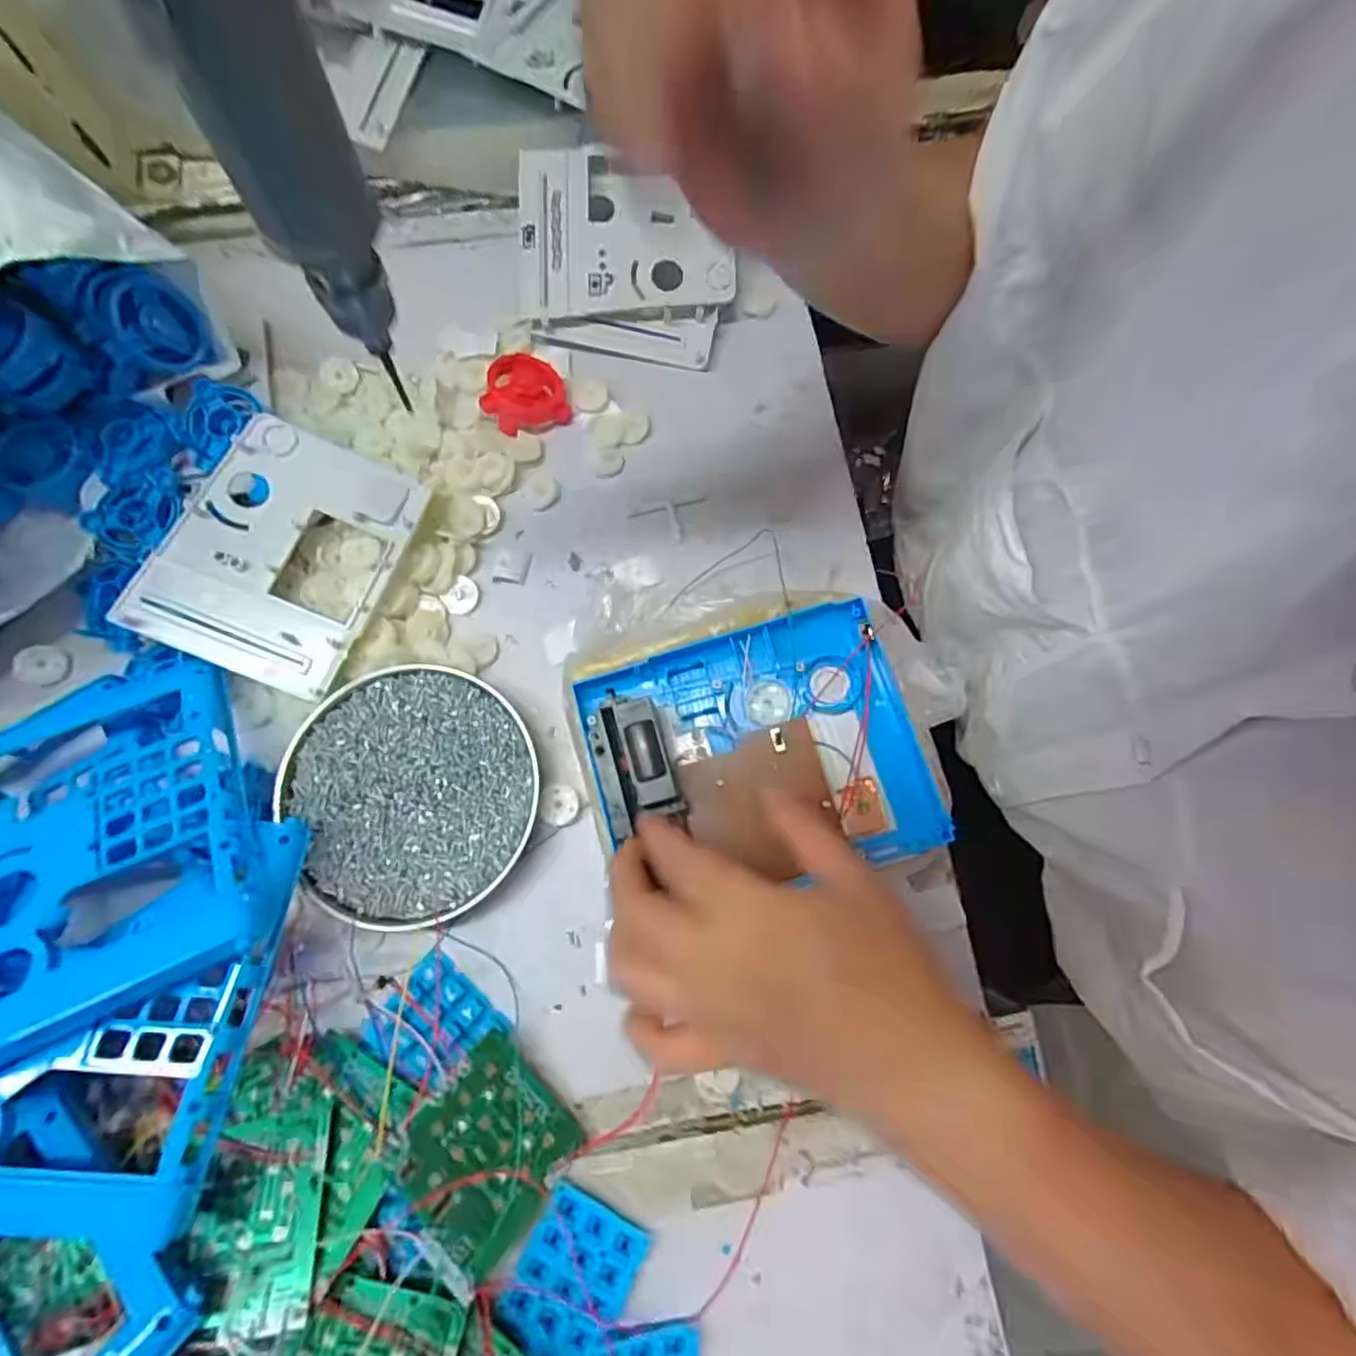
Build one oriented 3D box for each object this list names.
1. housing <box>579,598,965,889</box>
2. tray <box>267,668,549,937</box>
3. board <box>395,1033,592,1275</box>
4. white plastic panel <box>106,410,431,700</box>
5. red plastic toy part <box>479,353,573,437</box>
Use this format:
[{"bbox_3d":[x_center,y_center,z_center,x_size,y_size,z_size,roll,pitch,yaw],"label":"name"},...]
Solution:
[{"bbox_3d":[0.040,0.036,0.324,0.166,0.036,0.135,-14,76,-5],"label":"housing"},{"bbox_3d":[-0.146,0.063,0.351,0.130,0.018,0.133,0,75,-1],"label":"tray"},{"bbox_3d":[-0.086,0.216,0.296,0.069,0.006,0.070,50,48,0],"label":"board"},{"bbox_3d":[-0.226,-0.073,0.365,0.113,0.005,0.142,24,78,-8],"label":"white plastic panel"},{"bbox_3d":[-0.100,-0.186,0.413,0.052,0.020,0.046,-16,76,-6],"label":"red plastic toy part"}]

